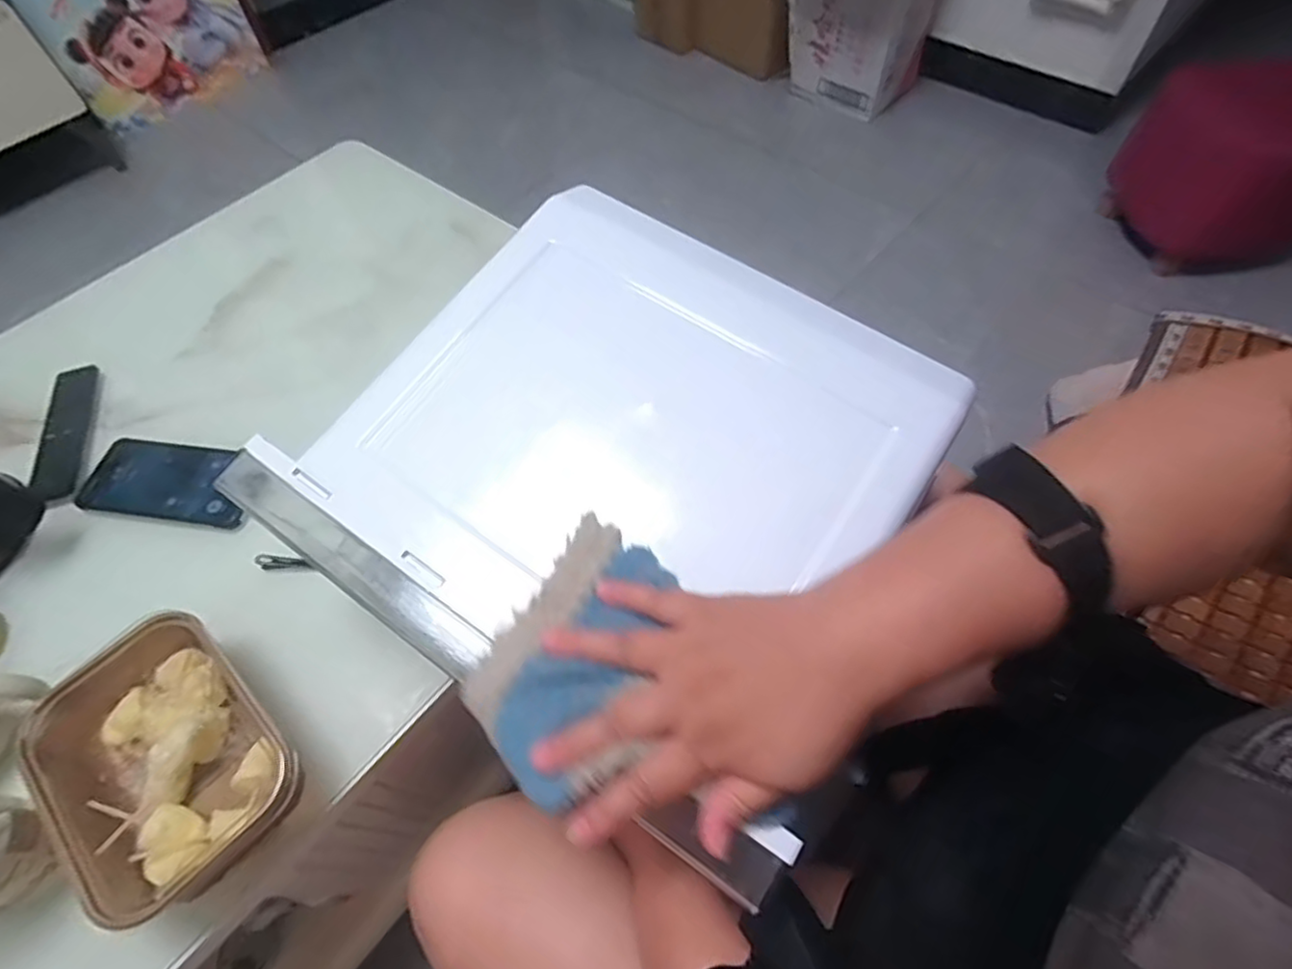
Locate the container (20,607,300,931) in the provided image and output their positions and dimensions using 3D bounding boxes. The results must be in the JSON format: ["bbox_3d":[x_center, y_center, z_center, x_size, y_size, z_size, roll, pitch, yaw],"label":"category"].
[{"bbox_3d":[-0.327,0.194,0.443,0.172,0.064,0.128,38,67,23],"label":"container"}]

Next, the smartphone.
[{"bbox_3d":[-0.442,-0.003,0.596,0.163,0.012,0.075,7,59,7],"label":"smartphone"}]

